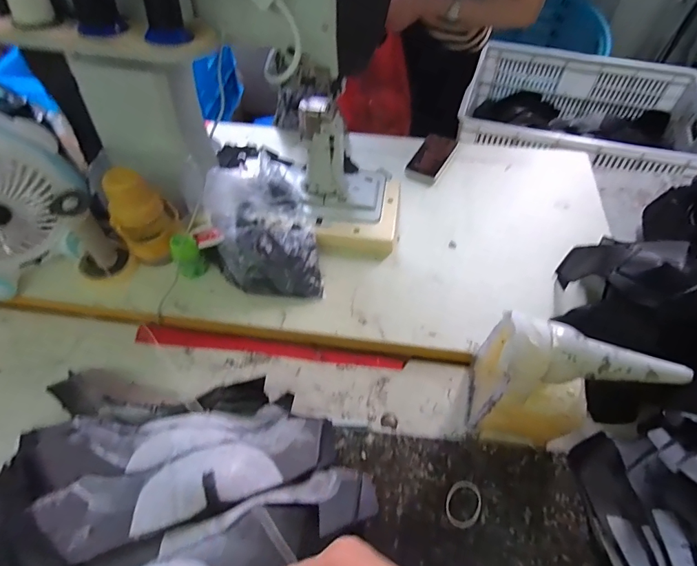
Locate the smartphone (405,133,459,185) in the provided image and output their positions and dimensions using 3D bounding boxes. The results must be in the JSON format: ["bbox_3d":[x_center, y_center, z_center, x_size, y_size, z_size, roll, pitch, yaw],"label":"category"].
[{"bbox_3d":[0.186,-0.280,0.934,0.073,0.011,0.164,24,58,16],"label":"smartphone"}]

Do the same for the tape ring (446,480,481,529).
[{"bbox_3d":[0.149,0.284,0.539,0.042,0.004,0.056,19,56,13],"label":"tape ring"}]

